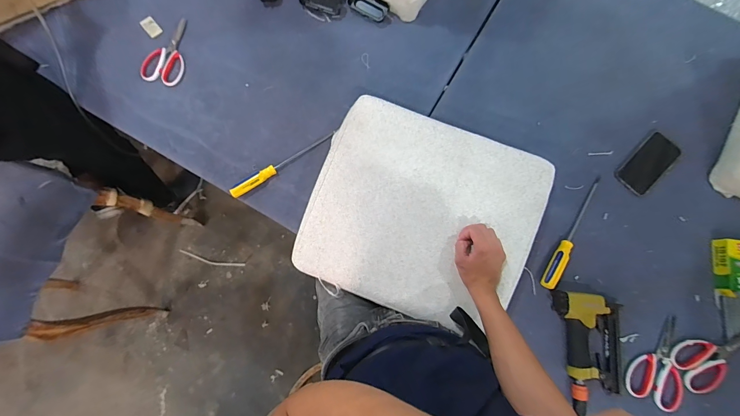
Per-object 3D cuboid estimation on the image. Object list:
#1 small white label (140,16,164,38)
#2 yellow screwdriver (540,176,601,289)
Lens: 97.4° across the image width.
[{"bbox_3d":[-0.592,-0.490,0.878,0.036,0.004,0.067,-40,82,-7],"label":"small white label"},{"bbox_3d":[0.467,0.051,0.735,0.029,0.028,0.296,34,81,6],"label":"yellow screwdriver"}]

